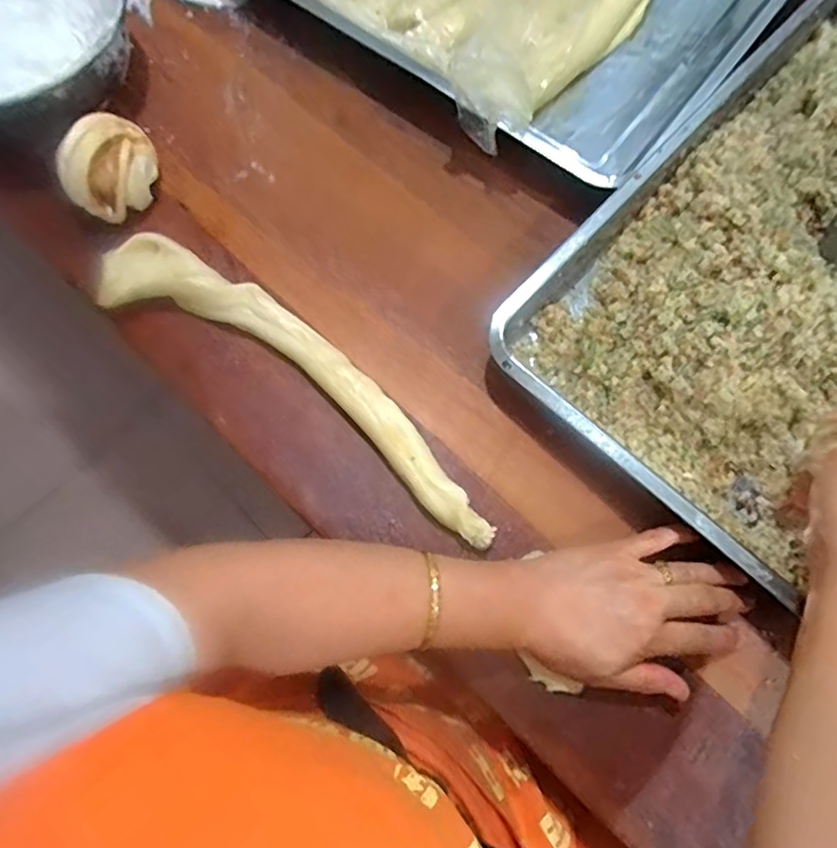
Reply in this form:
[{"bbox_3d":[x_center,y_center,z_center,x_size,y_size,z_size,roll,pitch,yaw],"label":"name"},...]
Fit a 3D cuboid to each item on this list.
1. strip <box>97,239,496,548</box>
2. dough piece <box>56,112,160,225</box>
[{"bbox_3d":[-0.102,-0.044,0.503,0.410,0.028,0.083,32,77,10],"label":"strip"},{"bbox_3d":[-0.285,-0.235,0.553,0.085,0.048,0.073,-26,75,-6],"label":"dough piece"}]

